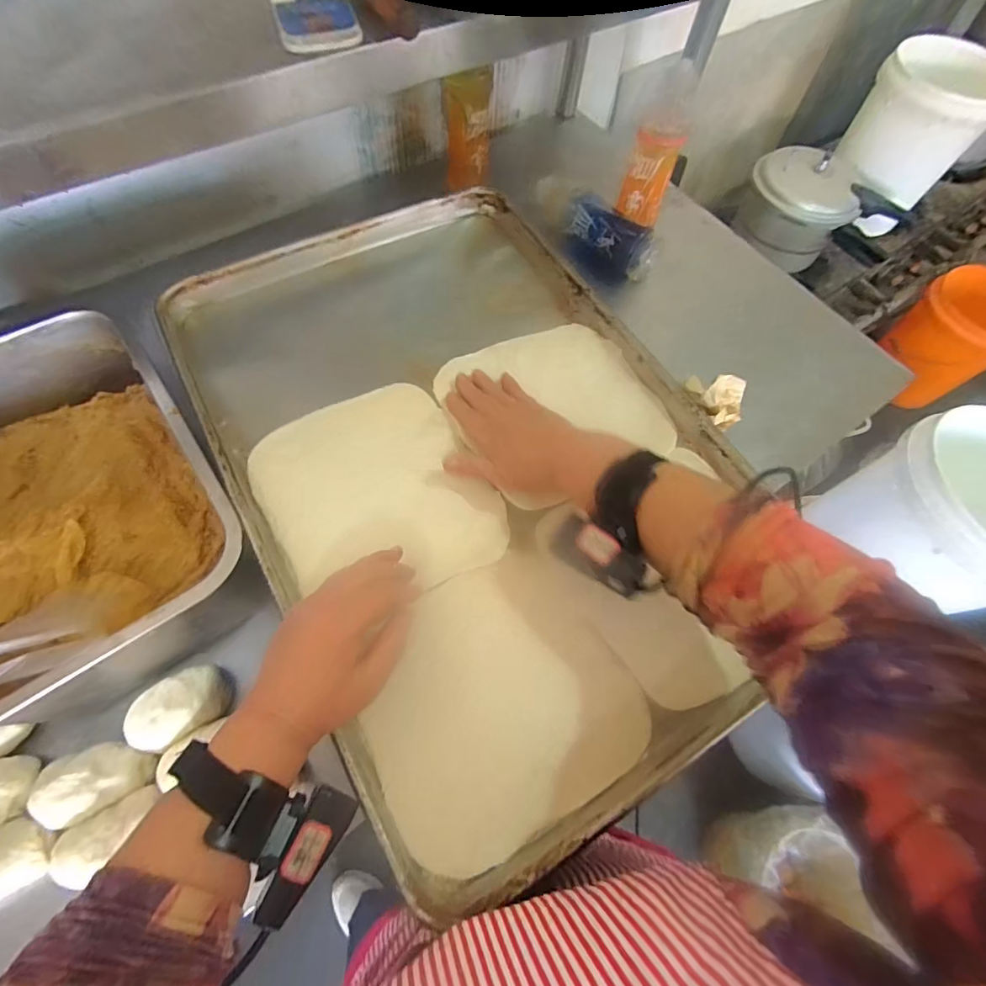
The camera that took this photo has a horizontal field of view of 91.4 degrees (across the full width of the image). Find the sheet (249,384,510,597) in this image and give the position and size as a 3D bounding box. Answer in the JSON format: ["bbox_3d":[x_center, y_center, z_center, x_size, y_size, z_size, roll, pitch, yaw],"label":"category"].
[{"bbox_3d":[-0.104,-0.002,0.427,0.175,0.010,0.204,-28,70,-15],"label":"sheet"}]

